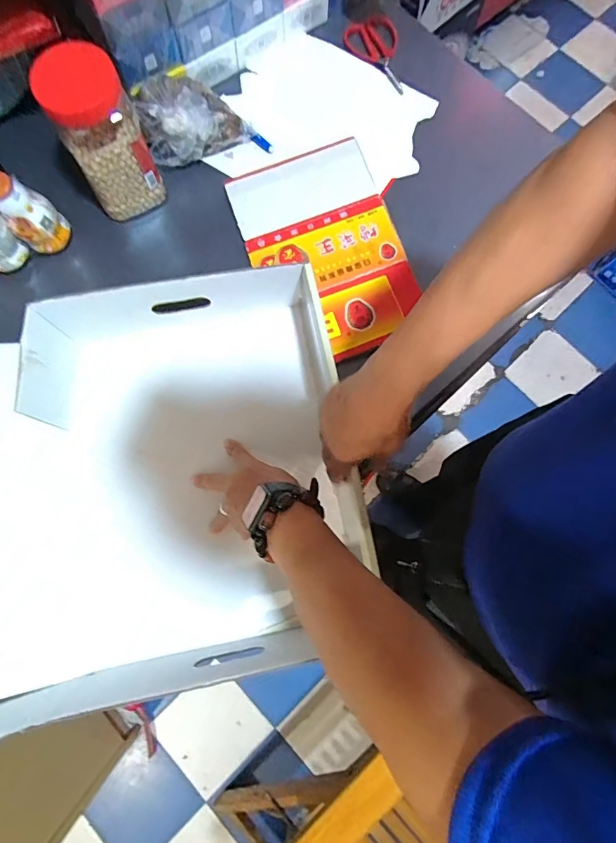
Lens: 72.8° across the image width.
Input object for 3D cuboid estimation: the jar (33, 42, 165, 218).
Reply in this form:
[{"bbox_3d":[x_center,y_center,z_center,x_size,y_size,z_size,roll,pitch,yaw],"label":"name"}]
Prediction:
[{"bbox_3d":[-0.258,-0.360,0.541,0.094,0.179,0.081,-27,80,-7],"label":"jar"}]

